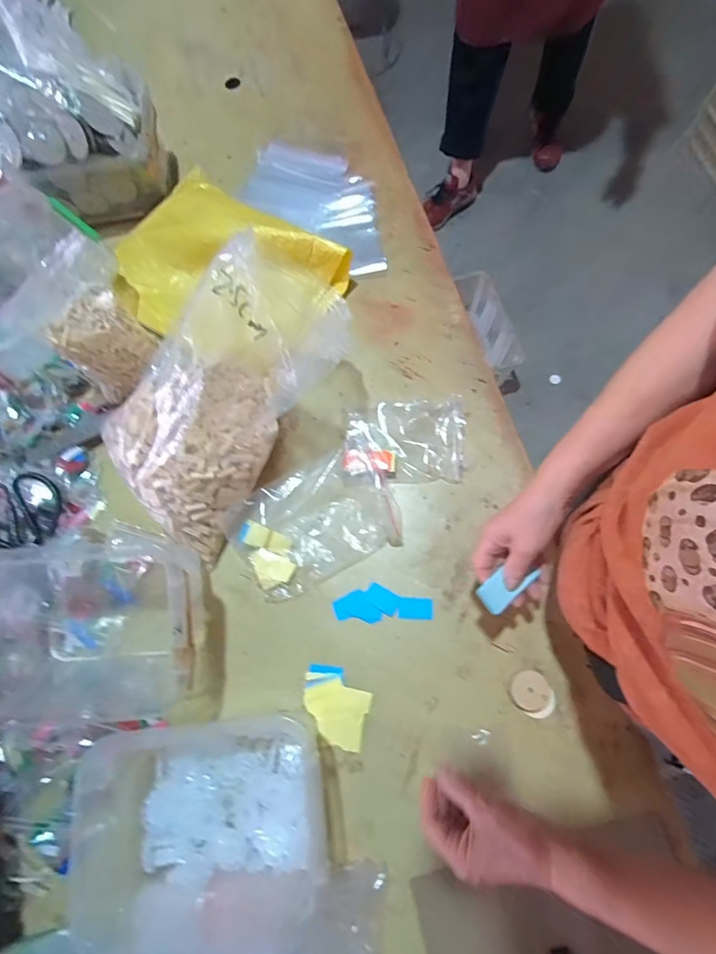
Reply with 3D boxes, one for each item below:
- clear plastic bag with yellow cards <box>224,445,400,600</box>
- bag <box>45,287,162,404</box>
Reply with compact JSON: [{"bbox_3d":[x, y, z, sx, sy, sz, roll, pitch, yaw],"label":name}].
[{"bbox_3d":[-0.059,0.057,0.592,0.218,0.033,0.155,-27,73,-3],"label":"clear plastic bag with yellow cards"},{"bbox_3d":[-0.355,-0.194,0.625,0.065,0.112,0.126,28,78,13],"label":"bag"}]

